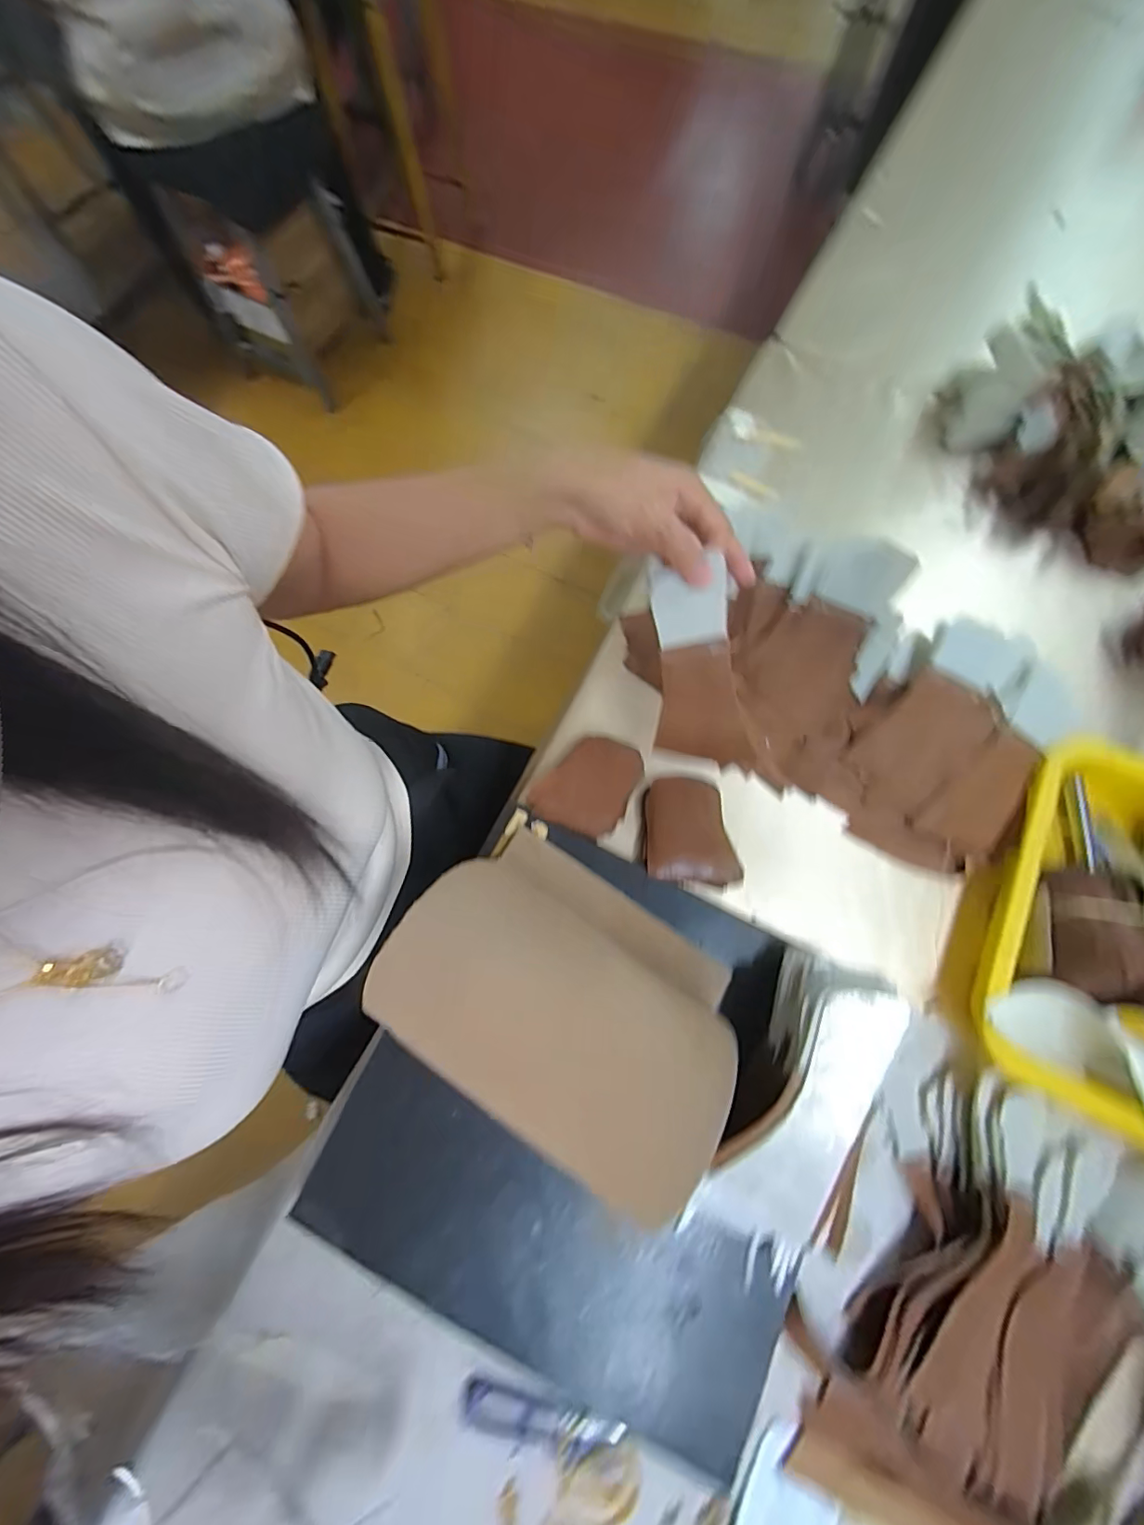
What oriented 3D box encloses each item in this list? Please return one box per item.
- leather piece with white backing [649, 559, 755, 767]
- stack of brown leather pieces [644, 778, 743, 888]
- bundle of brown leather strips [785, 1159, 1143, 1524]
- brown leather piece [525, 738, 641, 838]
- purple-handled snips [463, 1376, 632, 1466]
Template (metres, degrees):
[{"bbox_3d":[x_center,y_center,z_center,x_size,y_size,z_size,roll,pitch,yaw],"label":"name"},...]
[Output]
[{"bbox_3d":[0.091,-0.060,0.362,0.067,0.138,0.004,1,29,16],"label":"leather piece with white backing"},{"bbox_3d":[0.095,0.055,0.417,0.071,0.021,0.080,3,73,3],"label":"stack of brown leather pieces"},{"bbox_3d":[0.241,0.369,0.307,0.135,0.033,0.194,31,76,10],"label":"bundle of brown leather strips"},{"bbox_3d":[0.015,0.019,0.422,0.066,0.004,0.086,35,77,12],"label":"brown leather piece"},{"bbox_3d":[-0.019,0.409,0.321,0.098,0.005,0.025,10,74,5],"label":"purple-handled snips"}]

